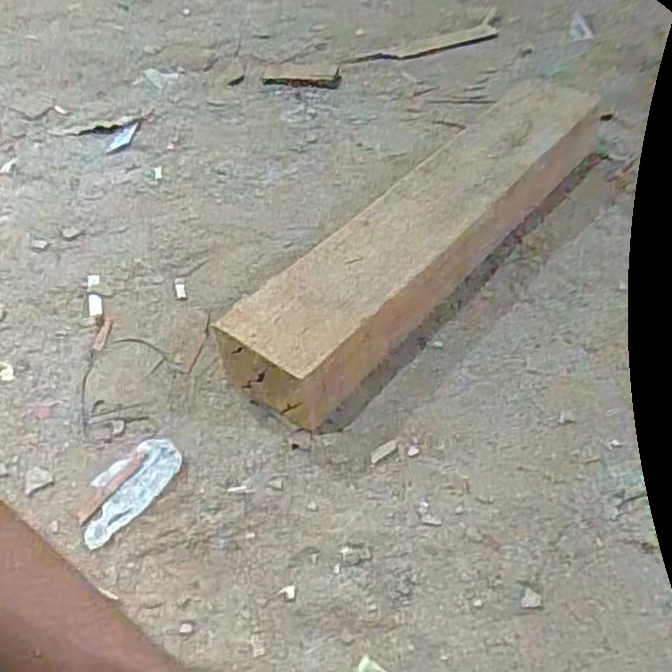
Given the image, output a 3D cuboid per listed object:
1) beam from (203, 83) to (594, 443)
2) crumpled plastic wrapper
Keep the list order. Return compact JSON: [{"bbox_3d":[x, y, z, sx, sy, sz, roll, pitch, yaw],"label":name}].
[{"bbox_3d":[0.114,-0.129,0.737,0.128,0.092,0.577,29,54,28],"label":"beam"},{"bbox_3d":[-0.173,0.123,0.565,0.052,0.006,0.100,29,54,28],"label":"crumpled plastic wrapper"}]

